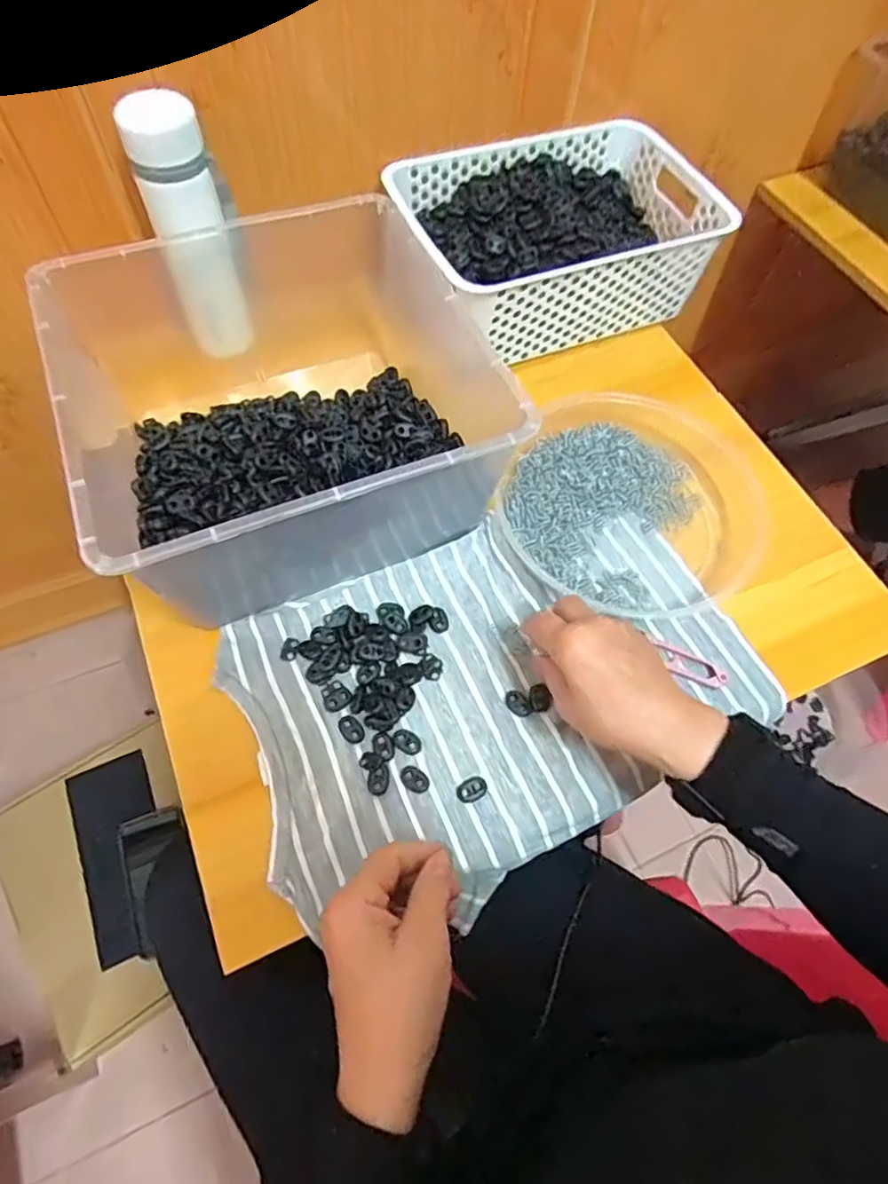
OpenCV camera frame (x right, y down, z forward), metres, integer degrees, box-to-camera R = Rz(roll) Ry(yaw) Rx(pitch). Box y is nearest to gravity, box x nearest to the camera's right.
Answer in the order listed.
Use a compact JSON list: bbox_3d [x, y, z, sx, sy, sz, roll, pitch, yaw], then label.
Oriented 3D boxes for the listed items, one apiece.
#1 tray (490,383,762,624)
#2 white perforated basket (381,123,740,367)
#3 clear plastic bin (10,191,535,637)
[{"bbox_3d":[0.157,-0.082,0.548,0.205,0.035,0.224,1,63,-2],"label":"tray"},{"bbox_3d":[0.111,-0.365,0.651,0.302,0.096,0.203,-20,66,-13],"label":"white perforated basket"},{"bbox_3d":[-0.138,-0.175,0.532,0.317,0.130,0.362,-22,66,-14],"label":"clear plastic bin"}]

